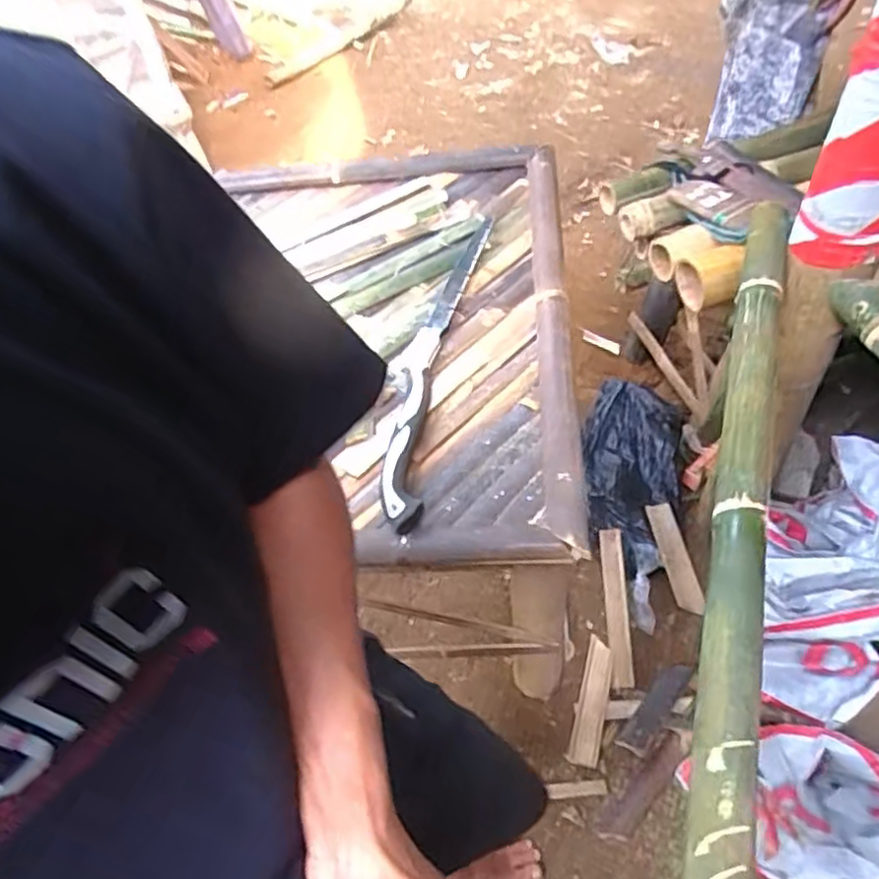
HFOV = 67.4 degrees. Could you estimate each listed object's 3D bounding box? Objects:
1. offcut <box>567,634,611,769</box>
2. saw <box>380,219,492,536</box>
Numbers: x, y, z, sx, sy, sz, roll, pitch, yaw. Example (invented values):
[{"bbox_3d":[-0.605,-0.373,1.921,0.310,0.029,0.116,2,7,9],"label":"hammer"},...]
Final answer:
[{"bbox_3d":[0.293,0.501,1.270,0.054,0.016,0.235,7,60,19],"label":"offcut"},{"bbox_3d":[-0.012,-0.133,0.968,0.080,0.023,0.600,3,52,13],"label":"saw"}]

